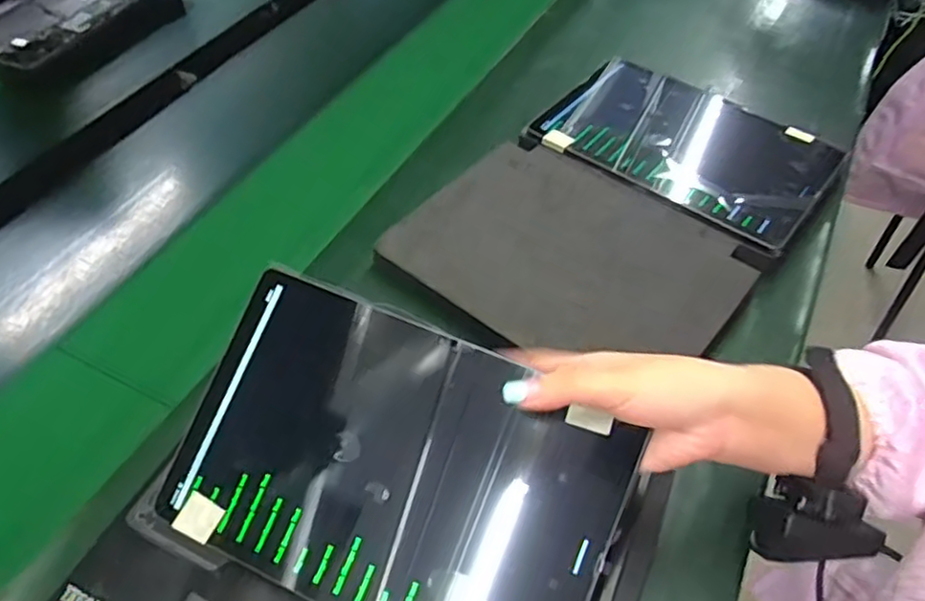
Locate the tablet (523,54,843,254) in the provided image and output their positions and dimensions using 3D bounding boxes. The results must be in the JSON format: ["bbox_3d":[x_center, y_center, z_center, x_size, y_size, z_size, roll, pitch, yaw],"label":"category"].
[{"bbox_3d":[0.214,-0.154,0.631,0.249,0.016,0.179,33,58,21],"label":"tablet"}]

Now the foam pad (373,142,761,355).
[{"bbox_3d":[0.088,-0.040,0.545,0.250,0.016,0.202,33,58,26],"label":"foam pad"}]

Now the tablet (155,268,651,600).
[{"bbox_3d":[-0.042,0.097,0.385,0.254,0.014,0.163,21,82,17],"label":"tablet"}]

